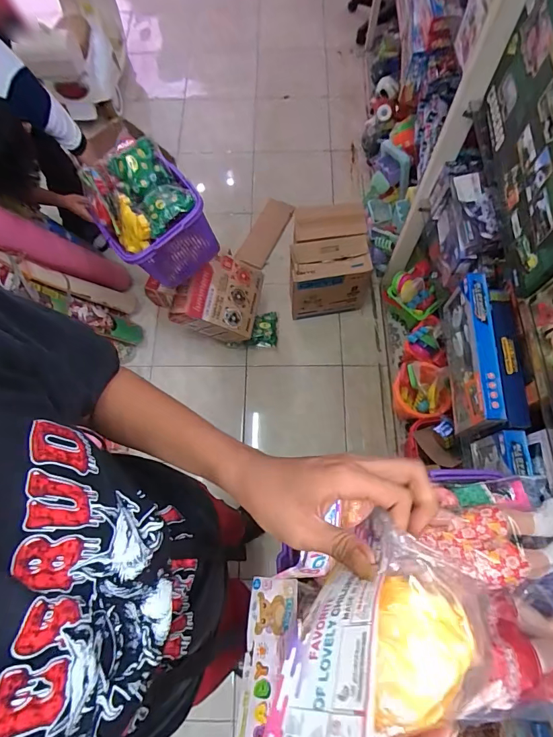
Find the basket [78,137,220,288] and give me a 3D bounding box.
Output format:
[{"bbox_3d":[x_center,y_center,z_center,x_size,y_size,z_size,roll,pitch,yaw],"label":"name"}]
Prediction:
[{"bbox_3d":[-0.388,-0.465,1.226,0.275,0.250,0.350,-32,72,-9],"label":"basket"}]

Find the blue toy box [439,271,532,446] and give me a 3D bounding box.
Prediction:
[{"bbox_3d":[0.480,-0.020,0.944,0.099,0.187,0.351,0,70,2],"label":"blue toy box"}]

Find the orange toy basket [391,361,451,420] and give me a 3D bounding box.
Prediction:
[{"bbox_3d":[0.471,0.075,1.302,0.155,0.135,0.179,-16,70,-4],"label":"orange toy basket"}]

